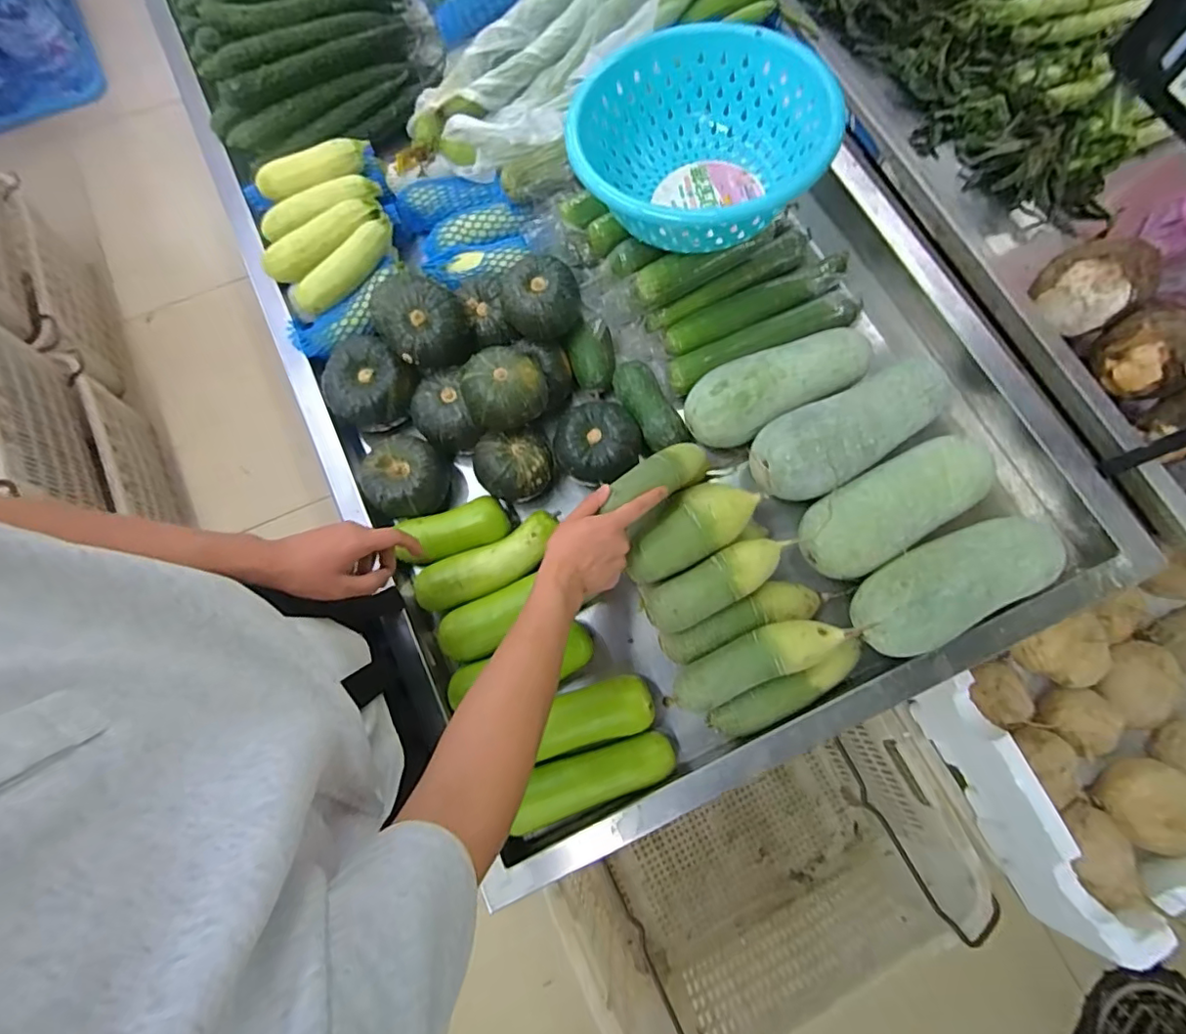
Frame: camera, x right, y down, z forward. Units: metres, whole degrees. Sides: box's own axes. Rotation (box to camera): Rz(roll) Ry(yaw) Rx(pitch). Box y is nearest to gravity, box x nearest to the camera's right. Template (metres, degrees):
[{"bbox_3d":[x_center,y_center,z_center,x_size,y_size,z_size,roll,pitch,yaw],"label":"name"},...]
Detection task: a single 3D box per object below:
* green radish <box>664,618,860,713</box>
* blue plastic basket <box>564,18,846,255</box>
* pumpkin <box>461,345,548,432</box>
[{"bbox_3d":[0.179,0.168,0.644,0.218,0.061,0.056,-27,76,12],"label":"green radish"},{"bbox_3d":[0.126,-0.458,0.725,0.283,0.164,0.298,0,75,-1],"label":"blue plastic basket"},{"bbox_3d":[-0.110,-0.161,0.713,0.099,0.069,0.097,-4,75,-2],"label":"pumpkin"}]

